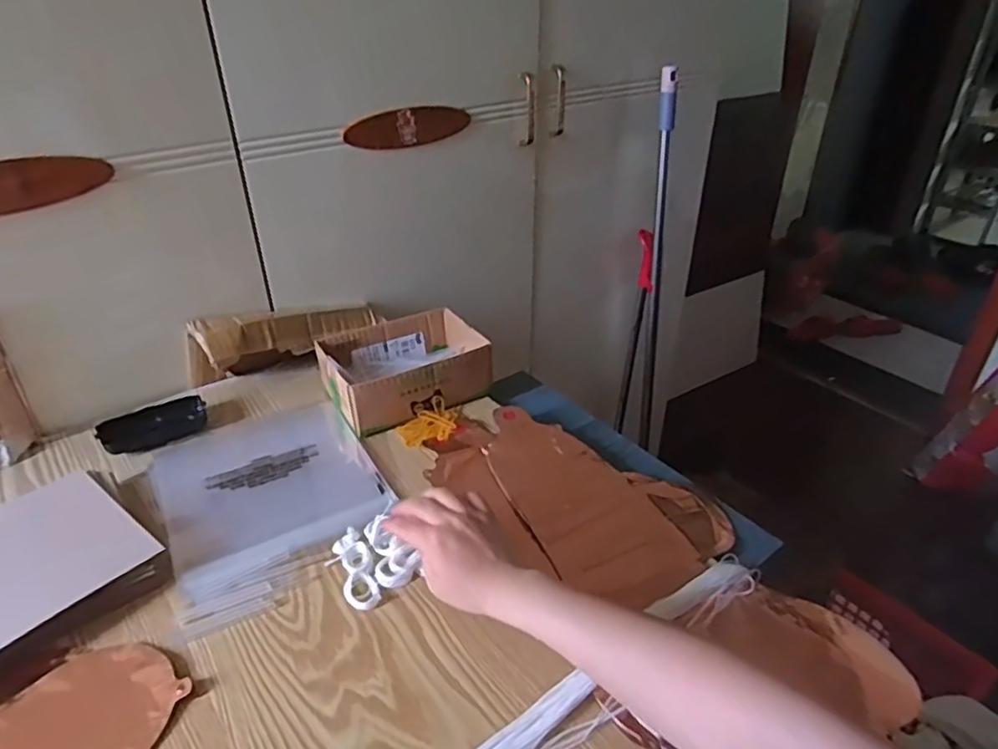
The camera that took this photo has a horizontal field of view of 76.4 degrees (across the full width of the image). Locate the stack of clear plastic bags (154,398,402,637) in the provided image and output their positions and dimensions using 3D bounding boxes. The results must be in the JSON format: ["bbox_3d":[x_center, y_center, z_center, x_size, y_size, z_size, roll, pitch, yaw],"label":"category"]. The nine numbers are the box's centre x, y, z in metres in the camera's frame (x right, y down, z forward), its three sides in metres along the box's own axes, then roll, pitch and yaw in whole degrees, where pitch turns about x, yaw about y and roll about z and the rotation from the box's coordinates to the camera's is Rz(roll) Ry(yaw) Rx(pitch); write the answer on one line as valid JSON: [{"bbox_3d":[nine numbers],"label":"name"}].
[{"bbox_3d":[-0.233,0.118,0.659,0.209,0.010,0.281,-17,36,-25],"label":"stack of clear plastic bags"}]

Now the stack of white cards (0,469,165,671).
[{"bbox_3d":[-0.405,0.165,0.522,0.154,0.029,0.195,28,42,37],"label":"stack of white cards"}]

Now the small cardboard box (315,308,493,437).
[{"bbox_3d":[-0.115,-0.010,0.776,0.181,0.063,0.135,-16,36,-24],"label":"small cardboard box"}]

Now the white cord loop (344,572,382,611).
[{"bbox_3d":[-0.116,0.184,0.540,0.027,0.005,0.037,-20,37,-29],"label":"white cord loop"}]

